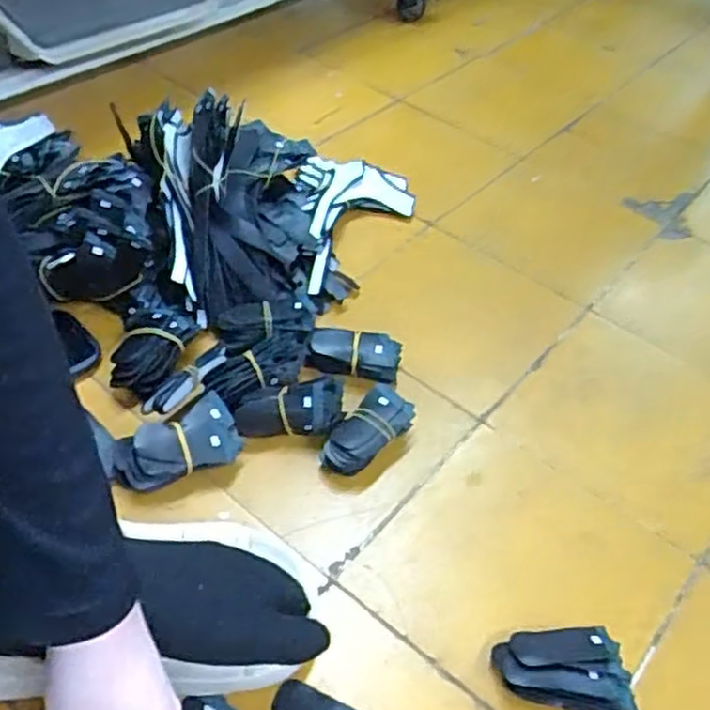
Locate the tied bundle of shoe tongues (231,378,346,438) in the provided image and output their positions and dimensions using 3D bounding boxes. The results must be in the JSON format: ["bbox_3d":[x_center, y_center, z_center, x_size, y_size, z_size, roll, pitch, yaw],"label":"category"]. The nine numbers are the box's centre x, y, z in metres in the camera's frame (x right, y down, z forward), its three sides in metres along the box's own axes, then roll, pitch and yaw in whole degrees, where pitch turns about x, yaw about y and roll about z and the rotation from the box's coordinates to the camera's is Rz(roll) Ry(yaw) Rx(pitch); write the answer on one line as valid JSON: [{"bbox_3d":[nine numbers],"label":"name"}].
[{"bbox_3d":[-0.054,0.043,0.609,0.085,0.043,0.037,0,49,-7],"label":"tied bundle of shoe tongues"}]

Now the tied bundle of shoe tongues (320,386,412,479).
[{"bbox_3d":[0.011,0.066,0.611,0.043,0.030,0.083,31,52,19],"label":"tied bundle of shoe tongues"}]

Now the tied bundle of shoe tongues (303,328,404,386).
[{"bbox_3d":[-0.001,0.001,0.668,0.082,0.026,0.045,10,48,2],"label":"tied bundle of shoe tongues"}]

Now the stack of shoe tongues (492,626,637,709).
[{"bbox_3d":[0.141,0.206,0.497,0.088,0.020,0.057,13,48,5],"label":"stack of shoe tongues"}]

